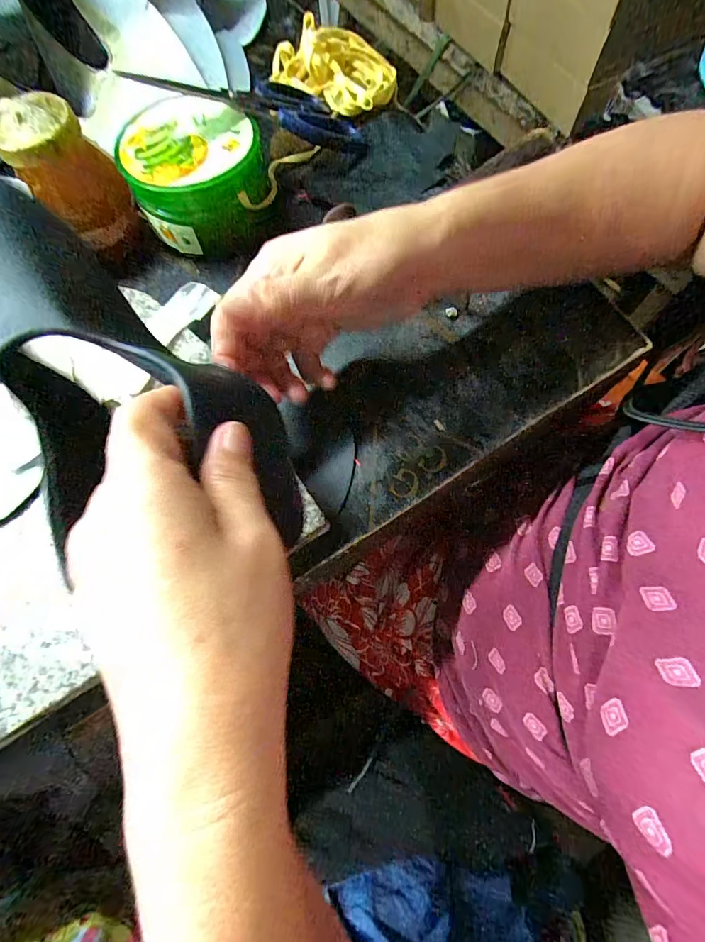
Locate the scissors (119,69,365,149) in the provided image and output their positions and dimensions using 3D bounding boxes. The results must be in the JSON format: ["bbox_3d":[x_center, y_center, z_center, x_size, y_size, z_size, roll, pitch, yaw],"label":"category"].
[{"bbox_3d":[-0.077,-0.286,0.329,0.185,0.010,0.072,-17,70,-34],"label":"scissors"}]

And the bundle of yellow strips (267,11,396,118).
[{"bbox_3d":[-0.013,-0.364,0.379,0.099,0.034,0.068,35,75,14],"label":"bundle of yellow strips"}]

